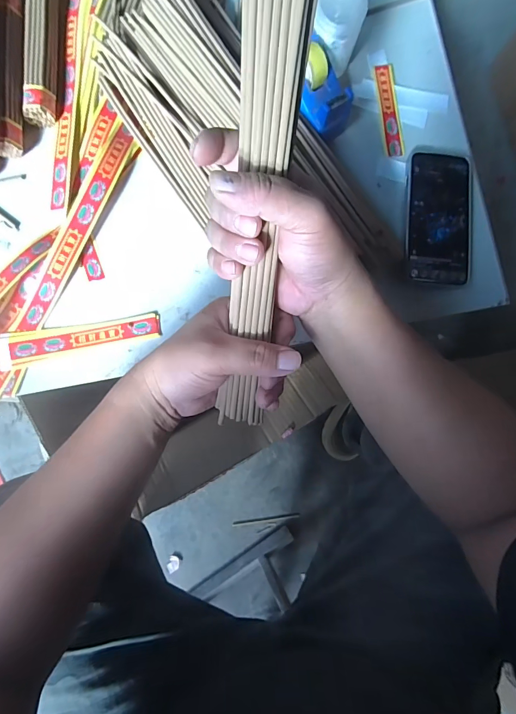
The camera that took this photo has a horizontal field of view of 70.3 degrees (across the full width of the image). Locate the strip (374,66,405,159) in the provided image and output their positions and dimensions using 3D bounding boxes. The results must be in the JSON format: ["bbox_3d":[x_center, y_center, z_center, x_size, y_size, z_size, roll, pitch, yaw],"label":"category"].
[{"bbox_3d":[0.159,-0.300,0.446,0.028,0.005,0.114,-6,89,-8],"label":"strip"}]

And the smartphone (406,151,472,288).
[{"bbox_3d":[0.214,-0.162,0.430,0.079,0.015,0.152,3,84,-4],"label":"smartphone"}]

